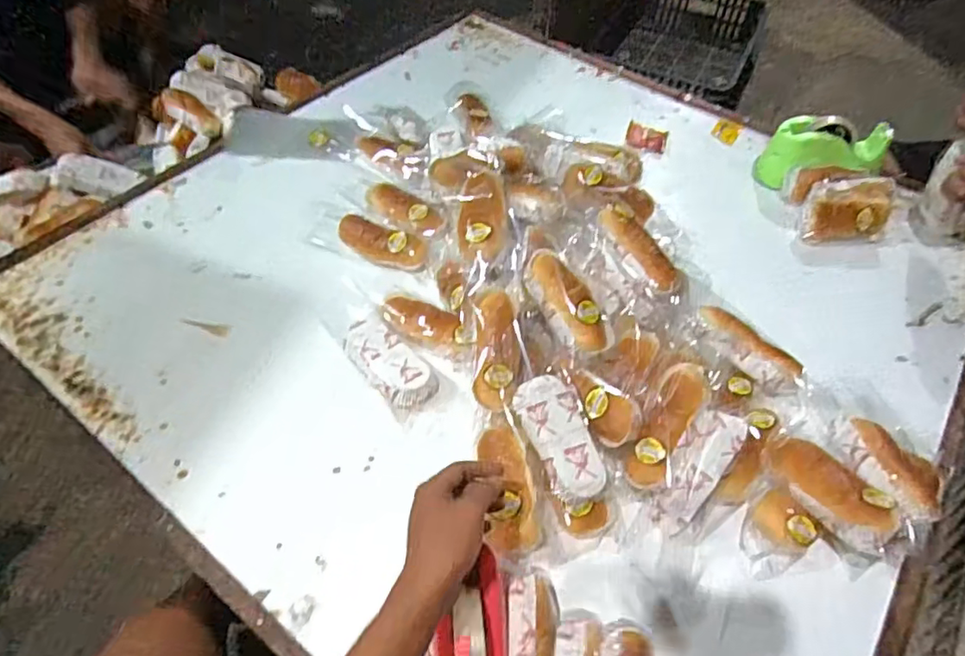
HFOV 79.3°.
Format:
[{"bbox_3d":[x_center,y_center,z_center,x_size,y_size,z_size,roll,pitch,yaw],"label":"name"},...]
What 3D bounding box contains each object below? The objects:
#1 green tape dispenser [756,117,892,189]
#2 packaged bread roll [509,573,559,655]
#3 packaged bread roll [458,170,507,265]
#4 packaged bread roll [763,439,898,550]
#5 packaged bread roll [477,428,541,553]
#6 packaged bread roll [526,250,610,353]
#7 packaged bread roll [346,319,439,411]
[{"bbox_3d":[0.594,-0.304,1.025,0.200,0.109,0.085,-4,52,-5],"label":"green tape dispenser"},{"bbox_3d":[0.045,0.307,0.548,0.050,0.052,0.138,4,52,2],"label":"packaged bread roll"},{"bbox_3d":[0.000,-0.149,0.788,0.064,0.039,0.148,2,52,0],"label":"packaged bread roll"},{"bbox_3d":[0.363,0.167,0.612,0.063,0.039,0.146,-16,34,-17],"label":"packaged bread roll"},{"bbox_3d":[0.025,0.176,0.643,0.058,0.046,0.137,-6,61,-9],"label":"packaged bread roll"},{"bbox_3d":[0.099,-0.029,0.685,0.051,0.037,0.132,-30,82,-25],"label":"packaged bread roll"},{"bbox_3d":[-0.124,0.042,0.751,0.152,0.040,0.068,38,60,25],"label":"packaged bread roll"}]

